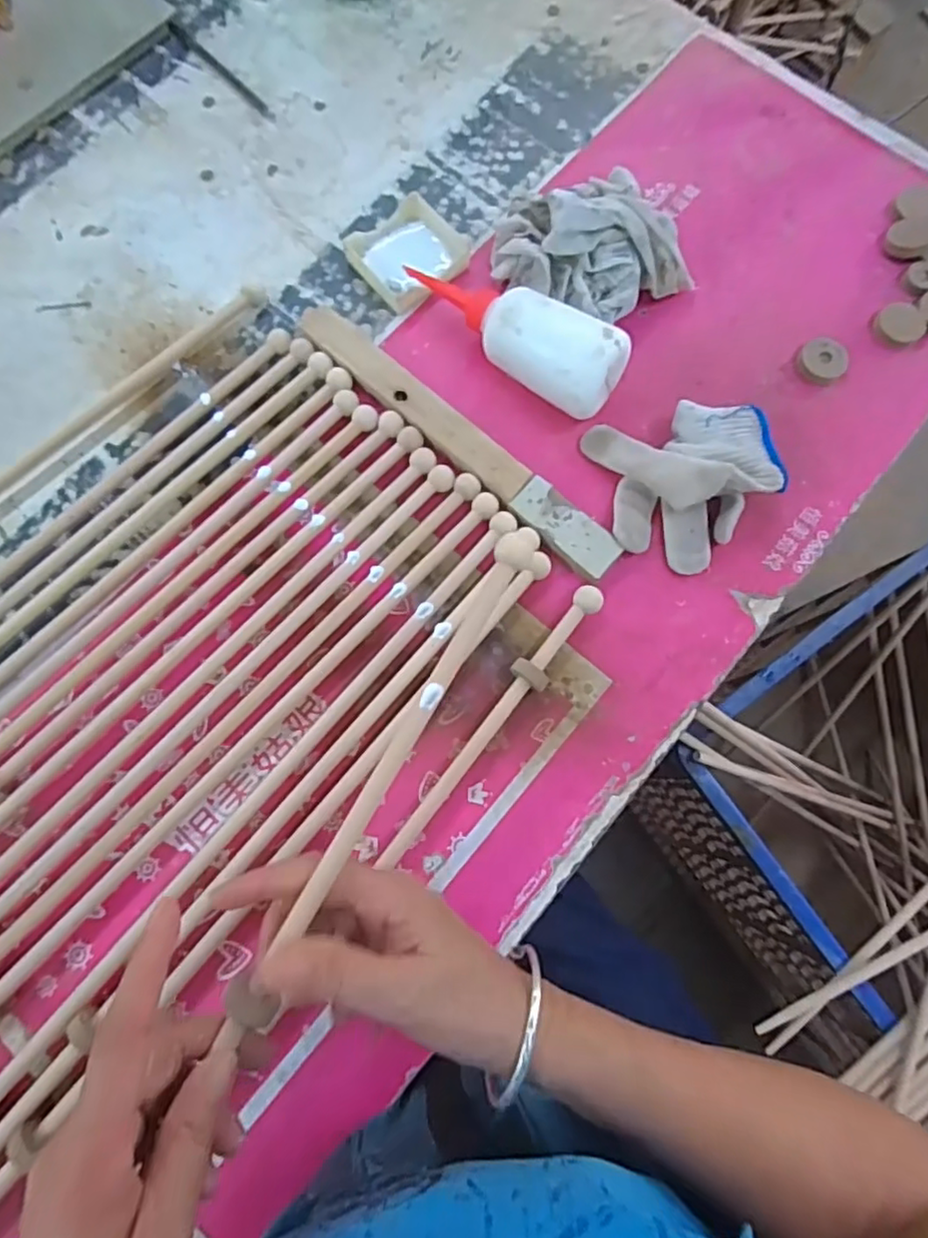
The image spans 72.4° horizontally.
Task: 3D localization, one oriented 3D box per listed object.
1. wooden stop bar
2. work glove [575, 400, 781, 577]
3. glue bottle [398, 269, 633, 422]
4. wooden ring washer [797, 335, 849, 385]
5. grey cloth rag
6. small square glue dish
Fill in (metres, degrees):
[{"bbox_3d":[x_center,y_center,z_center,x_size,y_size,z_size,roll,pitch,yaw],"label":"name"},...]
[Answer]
[{"bbox_3d":[-0.007,-0.130,0.459,0.289,0.017,0.033,40,79,9],"label":"wooden stop bar"},{"bbox_3d":[0.157,-0.097,0.439,0.115,0.046,0.114,-12,76,-4],"label":"work glove"},{"bbox_3d":[0.028,-0.207,0.460,0.176,0.059,0.055,30,77,6],"label":"glue bottle"},{"bbox_3d":[0.274,-0.197,0.483,0.038,0.010,0.034,-37,79,-9],"label":"wooden ring washer"},{"bbox_3d":[0.094,-0.278,0.475,0.128,0.061,0.110,-24,77,-6],"label":"grey cloth rag"},{"bbox_3d":[-0.044,-0.291,0.505,0.082,0.012,0.080,-41,80,-10],"label":"small square glue dish"}]

